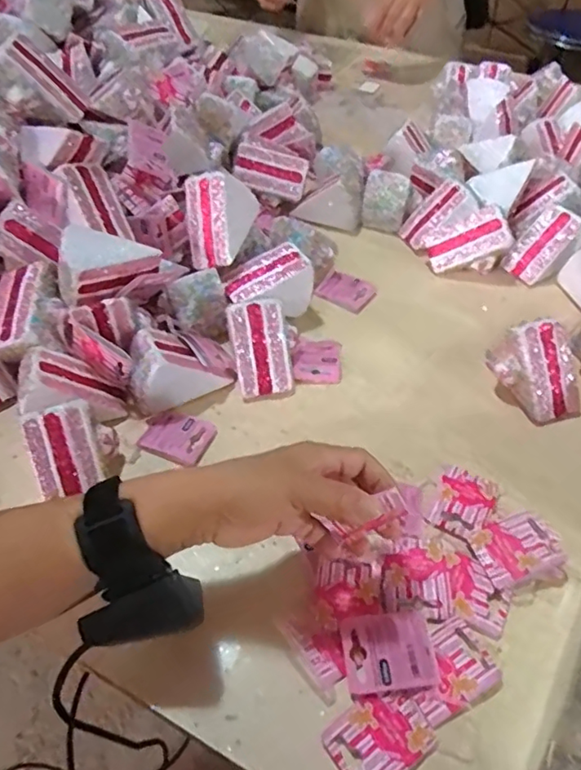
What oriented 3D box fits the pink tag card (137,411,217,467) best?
[{"bbox_3d":[-0.095,0.043,0.483,0.054,0.006,0.044,18,50,9],"label":"pink tag card"}]

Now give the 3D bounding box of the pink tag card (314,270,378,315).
[{"bbox_3d":[0.060,-0.102,0.622,0.056,0.005,0.046,33,64,20],"label":"pink tag card"}]

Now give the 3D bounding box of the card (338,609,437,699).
[{"bbox_3d":[0.063,0.173,0.368,0.056,0.007,0.046,-7,63,-4],"label":"card"}]

